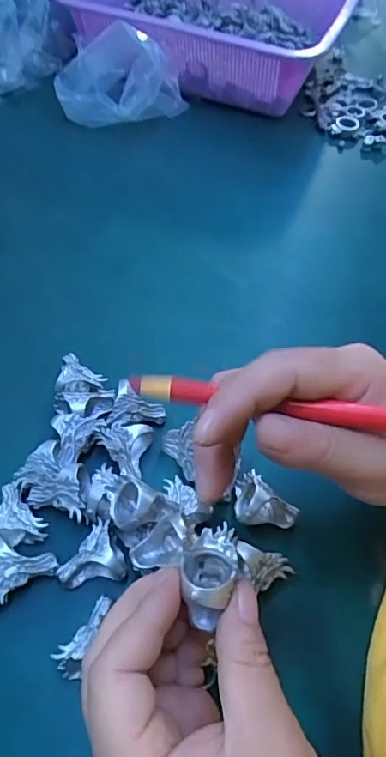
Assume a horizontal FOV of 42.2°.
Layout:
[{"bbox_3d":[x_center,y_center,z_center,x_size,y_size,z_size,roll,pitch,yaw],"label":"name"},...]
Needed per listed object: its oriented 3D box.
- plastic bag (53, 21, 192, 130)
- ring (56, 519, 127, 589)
[{"bbox_3d":[-0.074,-0.301,0.510,0.130,0.088,0.065,3,57,-1],"label":"plastic bag"},{"bbox_3d":[-0.055,0.097,0.279,0.037,0.022,0.033,1,55,-2],"label":"ring"}]

